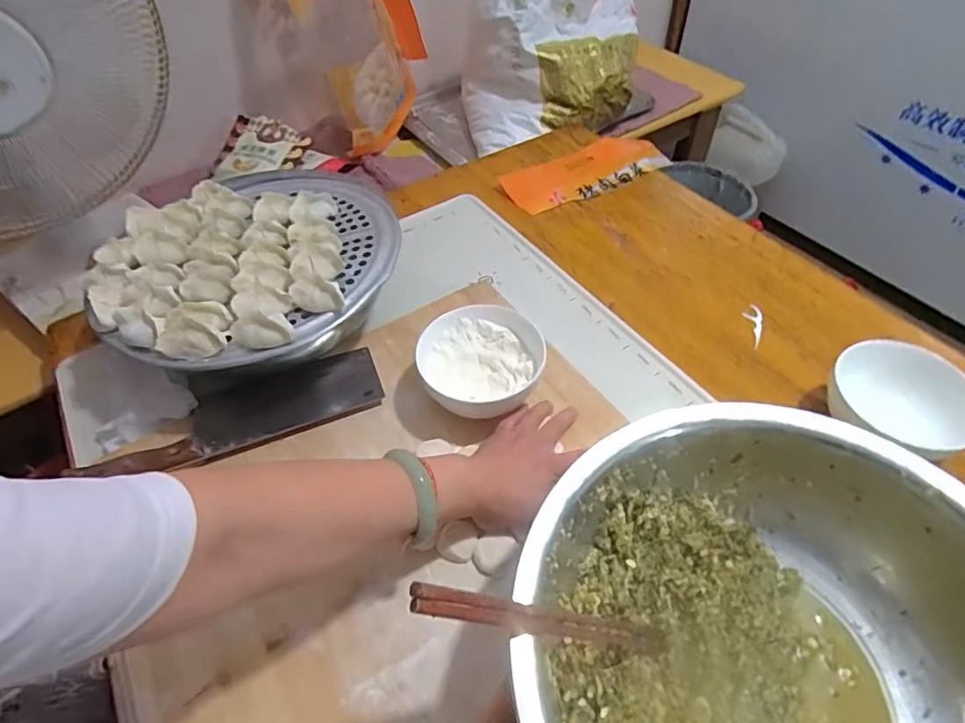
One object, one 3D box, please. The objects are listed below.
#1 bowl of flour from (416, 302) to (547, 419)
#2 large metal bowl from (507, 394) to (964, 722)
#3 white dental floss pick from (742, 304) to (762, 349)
[{"bbox_3d":[-0.001,0.003,0.572,0.127,0.055,0.130,-1,49,1],"label":"bowl of flour"},{"bbox_3d":[0.190,0.202,0.365,0.326,0.121,0.331,0,51,0],"label":"large metal bowl"},{"bbox_3d":[0.326,-0.044,0.670,0.023,0.005,0.072,15,53,12],"label":"white dental floss pick"}]

